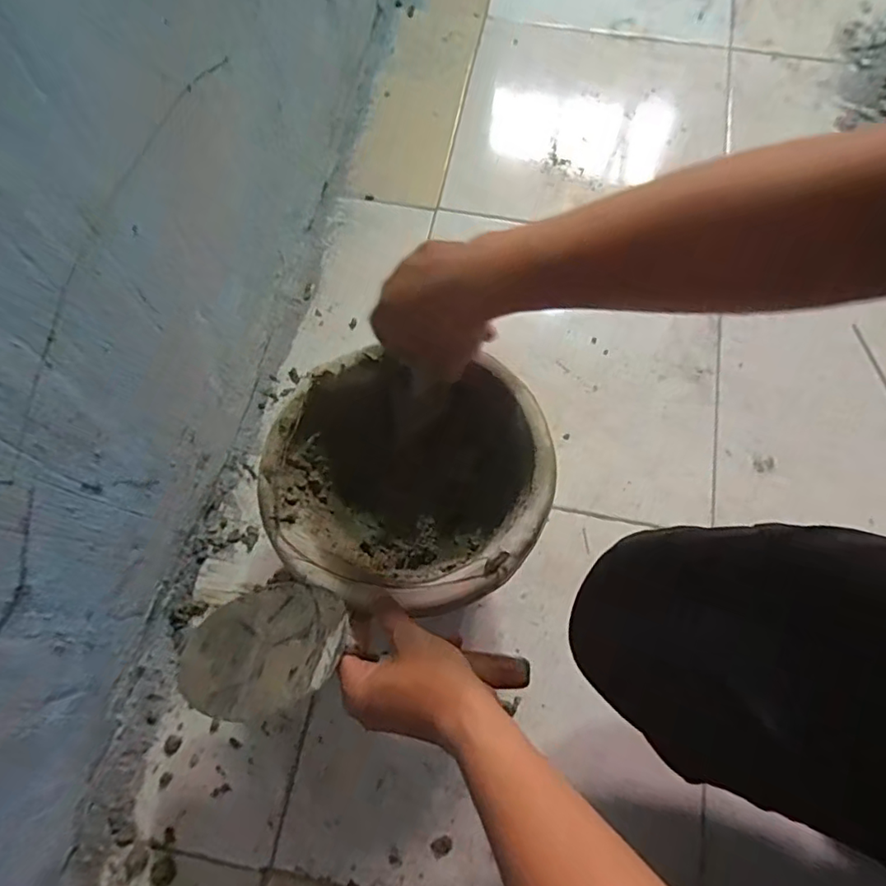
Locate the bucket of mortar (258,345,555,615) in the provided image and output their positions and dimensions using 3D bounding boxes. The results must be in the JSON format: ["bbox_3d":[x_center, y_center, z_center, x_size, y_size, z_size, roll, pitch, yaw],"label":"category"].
[{"bbox_3d":[-0.035,0.051,0.567,0.248,0.172,0.222,2,70,0],"label":"bucket of mortar"}]

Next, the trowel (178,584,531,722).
[{"bbox_3d":[-0.085,0.160,0.435,0.288,0.057,0.097,-3,70,14],"label":"trowel"}]

